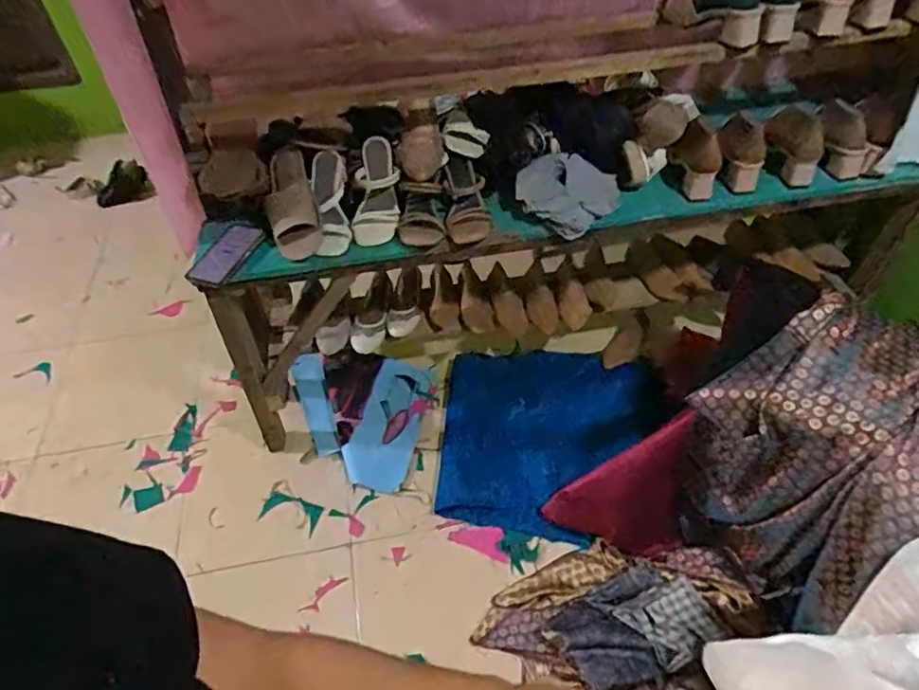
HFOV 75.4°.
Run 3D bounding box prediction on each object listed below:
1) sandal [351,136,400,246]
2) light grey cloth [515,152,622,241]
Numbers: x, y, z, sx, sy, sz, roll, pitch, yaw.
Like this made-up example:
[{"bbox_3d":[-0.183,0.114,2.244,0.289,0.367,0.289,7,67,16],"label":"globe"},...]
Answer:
[{"bbox_3d":[-0.160,-0.299,1.150,0.097,0.066,0.220,2,90,4],"label":"sandal"},{"bbox_3d":[0.213,-0.296,1.159,0.199,0.072,0.179,8,49,8],"label":"light grey cloth"}]

